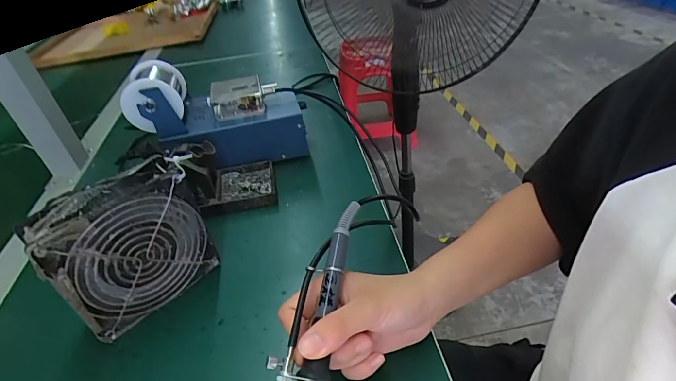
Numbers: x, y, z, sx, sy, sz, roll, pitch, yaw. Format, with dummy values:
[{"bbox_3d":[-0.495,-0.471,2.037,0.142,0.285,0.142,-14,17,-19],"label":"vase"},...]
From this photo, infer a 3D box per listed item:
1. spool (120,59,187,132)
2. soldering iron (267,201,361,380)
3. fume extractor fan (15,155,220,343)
[{"bbox_3d":[-0.224,-0.122,0.477,0.066,0.056,0.085,-11,39,-5],"label":"spool"},{"bbox_3d":[-0.017,0.100,0.261,0.034,0.037,0.210,6,61,16],"label":"soldering iron"},{"bbox_3d":[-0.177,0.051,0.339,0.042,0.123,0.122,27,50,35],"label":"fume extractor fan"}]

